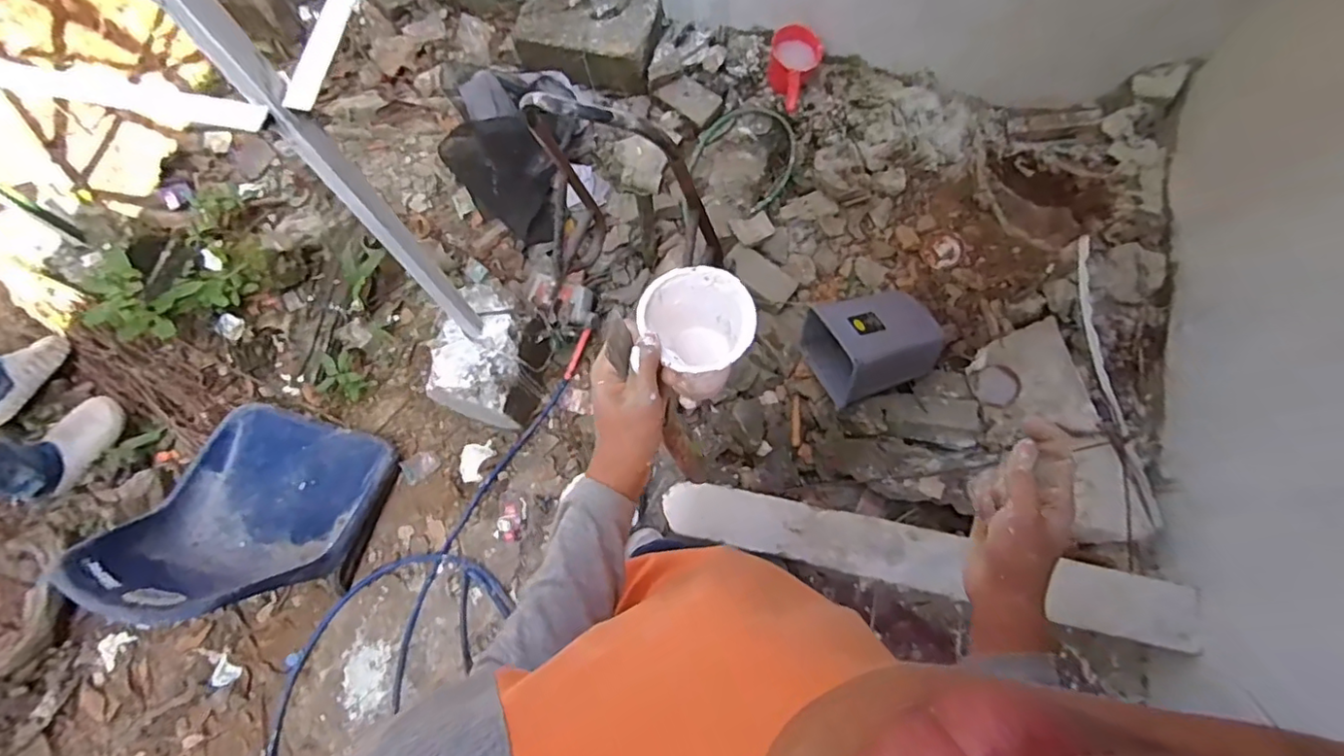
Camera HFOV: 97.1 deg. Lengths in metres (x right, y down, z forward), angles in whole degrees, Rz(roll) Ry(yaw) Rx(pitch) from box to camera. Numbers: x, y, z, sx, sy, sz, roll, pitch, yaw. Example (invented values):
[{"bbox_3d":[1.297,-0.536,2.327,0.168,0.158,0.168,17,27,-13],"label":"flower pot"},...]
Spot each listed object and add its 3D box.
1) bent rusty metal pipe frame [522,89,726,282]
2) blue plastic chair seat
[{"bbox_3d":[-0.093,-0.412,1.381,0.435,0.653,0.248,8,75,3],"label":"bent rusty metal pipe frame"},{"bbox_3d":[-0.980,0.282,1.359,0.473,0.374,0.473,0,75,1],"label":"blue plastic chair seat"}]

